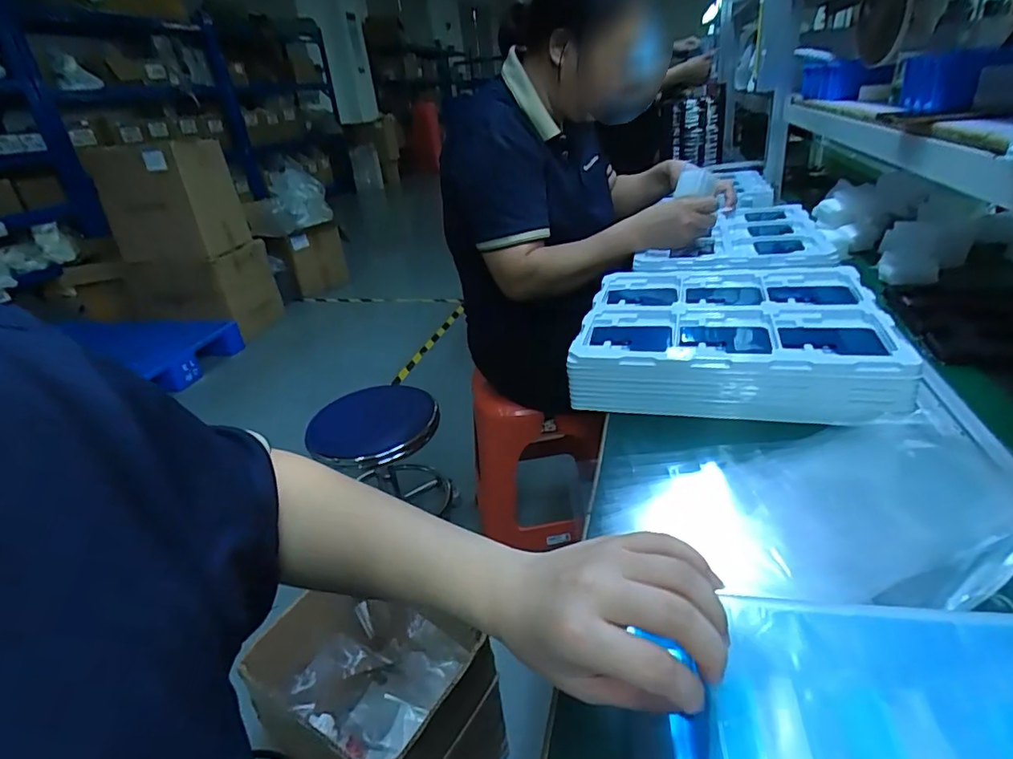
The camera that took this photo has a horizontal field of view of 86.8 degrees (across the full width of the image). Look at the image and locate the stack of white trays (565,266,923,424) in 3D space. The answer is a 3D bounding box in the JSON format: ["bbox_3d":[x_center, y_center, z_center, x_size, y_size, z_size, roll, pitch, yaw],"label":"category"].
[{"bbox_3d":[0.260,-0.058,0.640,0.311,0.064,0.286,4,32,19],"label":"stack of white trays"}]

